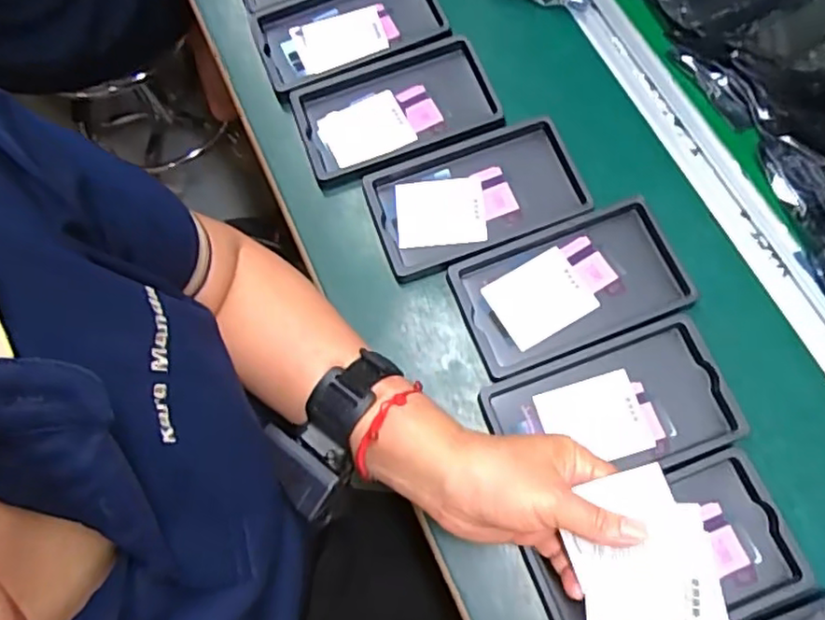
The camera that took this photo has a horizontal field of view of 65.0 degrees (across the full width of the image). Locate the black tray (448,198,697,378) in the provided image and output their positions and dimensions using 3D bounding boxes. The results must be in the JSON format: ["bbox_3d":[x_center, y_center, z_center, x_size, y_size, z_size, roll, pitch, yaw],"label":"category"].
[{"bbox_3d":[0.115,-0.017,0.481,0.158,0.022,0.092,-20,71,-5],"label":"black tray"}]

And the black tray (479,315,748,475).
[{"bbox_3d":[0.136,0.071,0.446,0.156,0.025,0.093,-20,70,-4],"label":"black tray"}]

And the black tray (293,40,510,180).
[{"bbox_3d":[-0.014,-0.166,0.539,0.158,0.017,0.099,-19,70,-4],"label":"black tray"}]

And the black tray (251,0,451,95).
[{"bbox_3d":[-0.057,-0.251,0.568,0.157,0.020,0.100,-21,71,-5],"label":"black tray"}]

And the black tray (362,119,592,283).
[{"bbox_3d":[0.048,-0.089,0.507,0.156,0.025,0.095,-19,70,-4],"label":"black tray"}]

